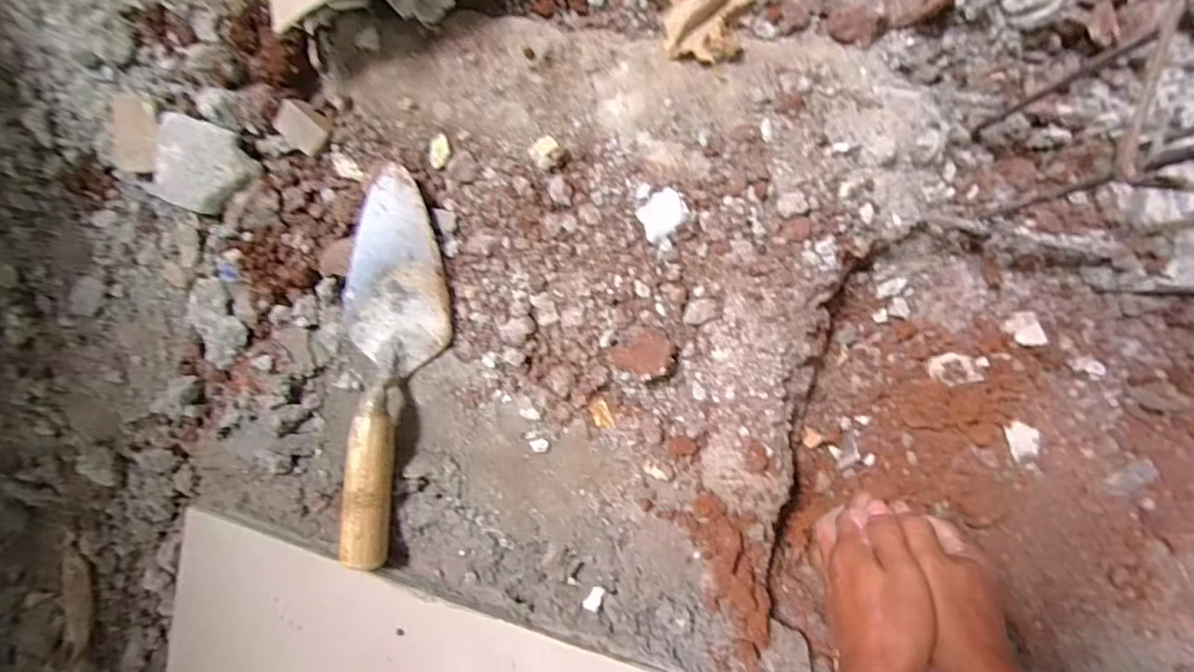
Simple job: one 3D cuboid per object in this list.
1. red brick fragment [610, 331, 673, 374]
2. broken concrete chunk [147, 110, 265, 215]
[{"bbox_3d":[0.034,0.015,0.408,0.044,0.017,0.028,-29,89,13],"label":"red brick fragment"},{"bbox_3d":[-0.342,-0.145,0.480,0.086,0.021,0.074,20,100,9],"label":"broken concrete chunk"}]

